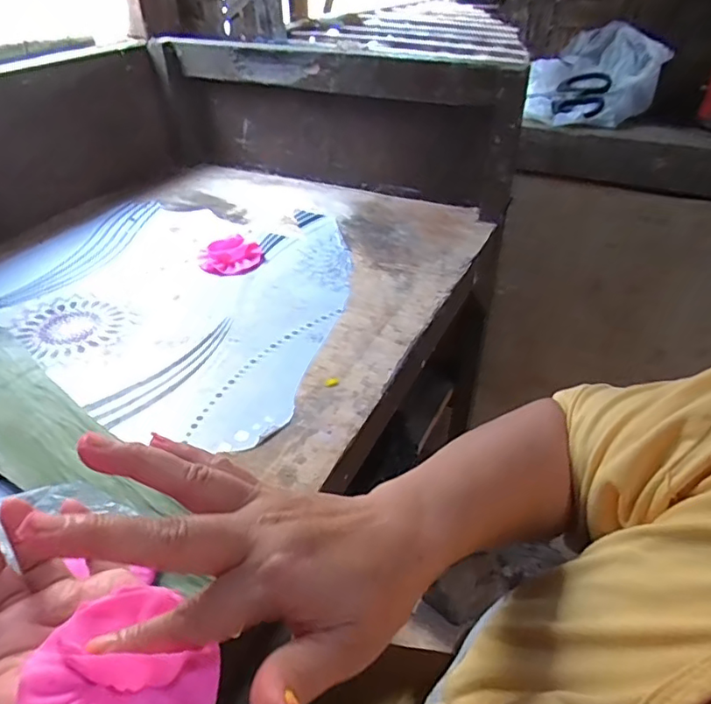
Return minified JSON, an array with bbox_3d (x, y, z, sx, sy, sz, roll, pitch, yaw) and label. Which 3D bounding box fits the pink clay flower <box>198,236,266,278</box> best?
[{"bbox_3d":[-0.149,-0.117,0.664,0.074,0.017,0.073,-11,39,-14],"label":"pink clay flower"}]

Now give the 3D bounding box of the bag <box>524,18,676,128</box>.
[{"bbox_3d":[0.311,-0.361,0.727,0.155,0.111,0.089,11,39,14],"label":"bag"}]

